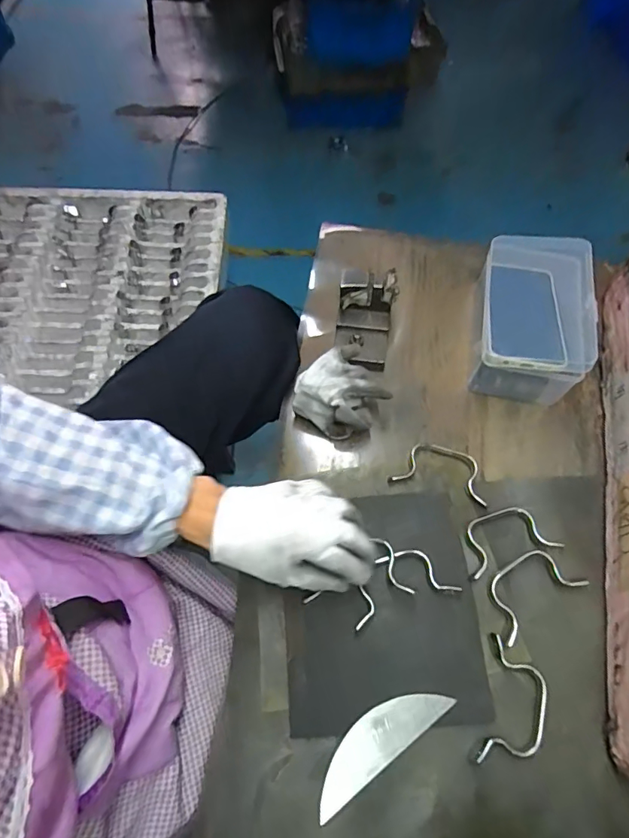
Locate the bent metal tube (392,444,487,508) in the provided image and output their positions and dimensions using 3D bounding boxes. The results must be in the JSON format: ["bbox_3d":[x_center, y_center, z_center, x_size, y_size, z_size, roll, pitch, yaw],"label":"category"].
[{"bbox_3d":[0.138,0.054,0.520,0.097,0.012,0.055,16,65,6],"label":"bent metal tube"}]

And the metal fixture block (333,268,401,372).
[{"bbox_3d":[0.058,-0.112,0.564,0.064,0.075,0.096,6,64,2],"label":"metal fixture block"}]

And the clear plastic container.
[{"bbox_3d":[0.249,-0.120,0.561,0.107,0.086,0.180,10,65,4],"label":"clear plastic container"}]

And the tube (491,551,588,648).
[{"bbox_3d":[0.206,0.161,0.462,0.100,0.012,0.054,-29,68,-14],"label":"tube"}]

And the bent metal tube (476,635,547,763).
[{"bbox_3d":[0.177,0.252,0.426,0.052,0.008,0.100,18,65,7],"label":"bent metal tube"}]

